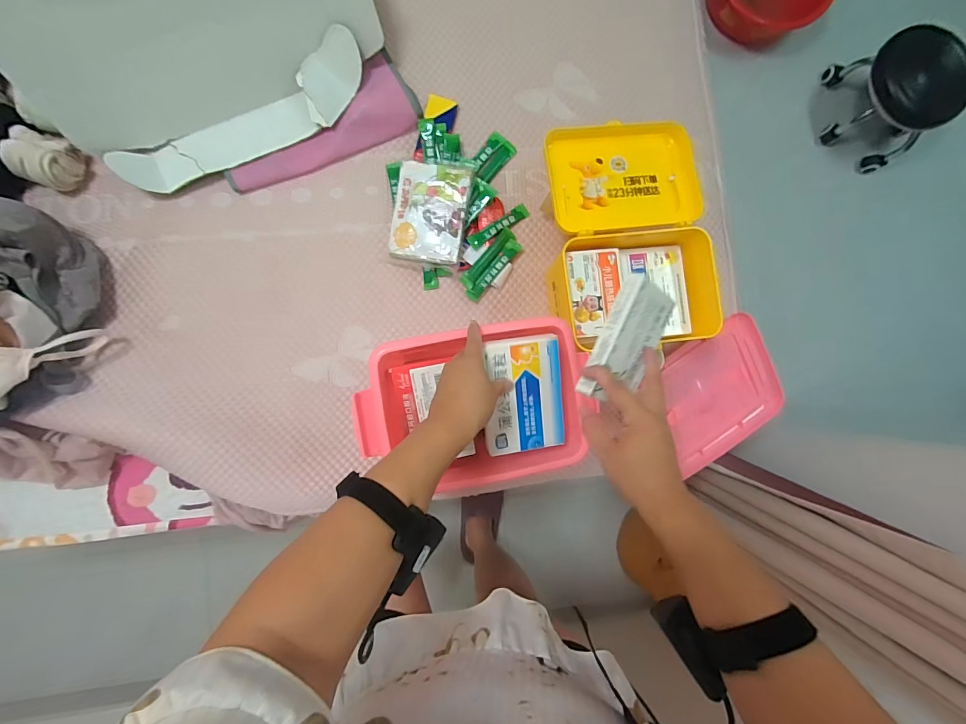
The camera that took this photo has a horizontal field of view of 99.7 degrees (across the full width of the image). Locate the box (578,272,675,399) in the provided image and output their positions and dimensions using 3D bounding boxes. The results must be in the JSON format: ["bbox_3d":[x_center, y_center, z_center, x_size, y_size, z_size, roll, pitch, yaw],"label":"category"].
[{"bbox_3d":[0.154,-0.018,0.430,0.078,0.017,0.127,23,96,-38],"label":"box"}]

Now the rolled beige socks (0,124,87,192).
[{"bbox_3d":[-0.634,-0.293,0.591,0.091,0.048,0.073,24,87,-4],"label":"rolled beige socks"}]

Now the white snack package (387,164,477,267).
[{"bbox_3d":[-0.082,-0.233,0.627,0.116,0.021,0.153,9,89,7],"label":"white snack package"}]

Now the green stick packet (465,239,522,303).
[{"bbox_3d":[0.019,-0.148,0.663,0.026,0.015,0.118,40,87,-17],"label":"green stick packet"}]

